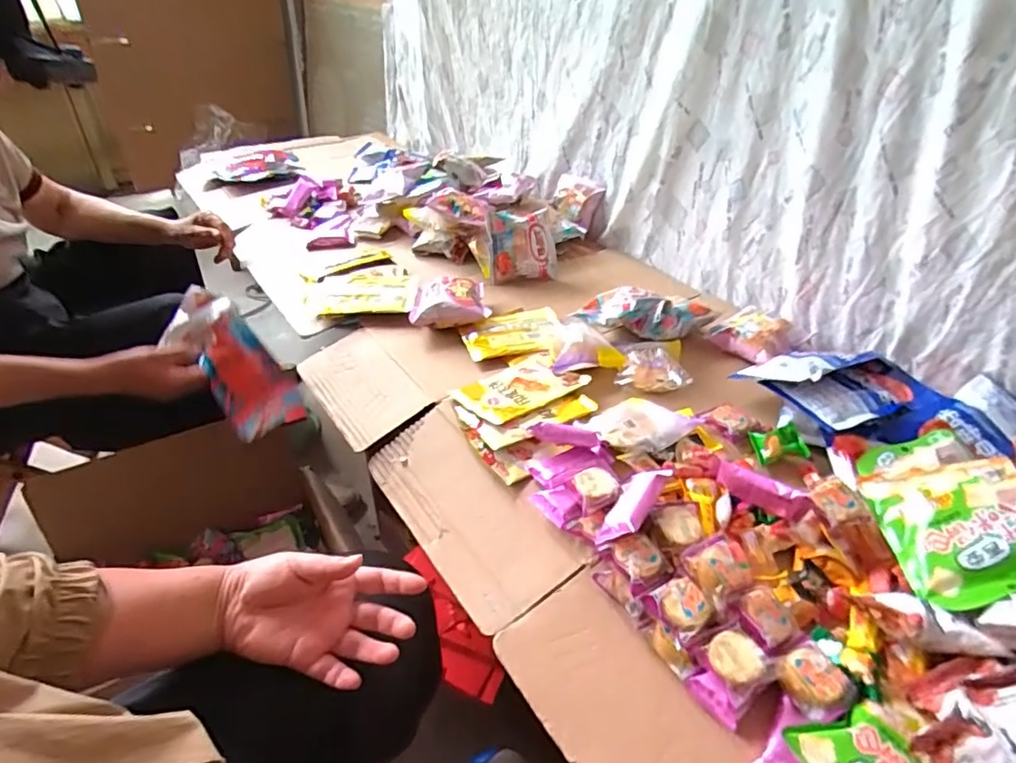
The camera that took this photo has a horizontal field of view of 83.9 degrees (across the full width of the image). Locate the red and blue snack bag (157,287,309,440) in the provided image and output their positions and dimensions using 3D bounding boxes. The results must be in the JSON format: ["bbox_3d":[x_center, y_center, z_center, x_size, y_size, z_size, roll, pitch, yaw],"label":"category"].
[{"bbox_3d":[-0.400,-0.034,0.819,0.101,0.044,0.243,-33,88,-41],"label":"red and blue snack bag"}]

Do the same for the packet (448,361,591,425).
[{"bbox_3d":[0.018,0.007,0.727,0.153,0.013,0.096,-23,44,-30],"label":"packet"}]

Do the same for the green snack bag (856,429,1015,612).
[{"bbox_3d":[0.416,0.113,0.535,0.125,0.033,0.200,-19,29,19],"label":"green snack bag"}]

